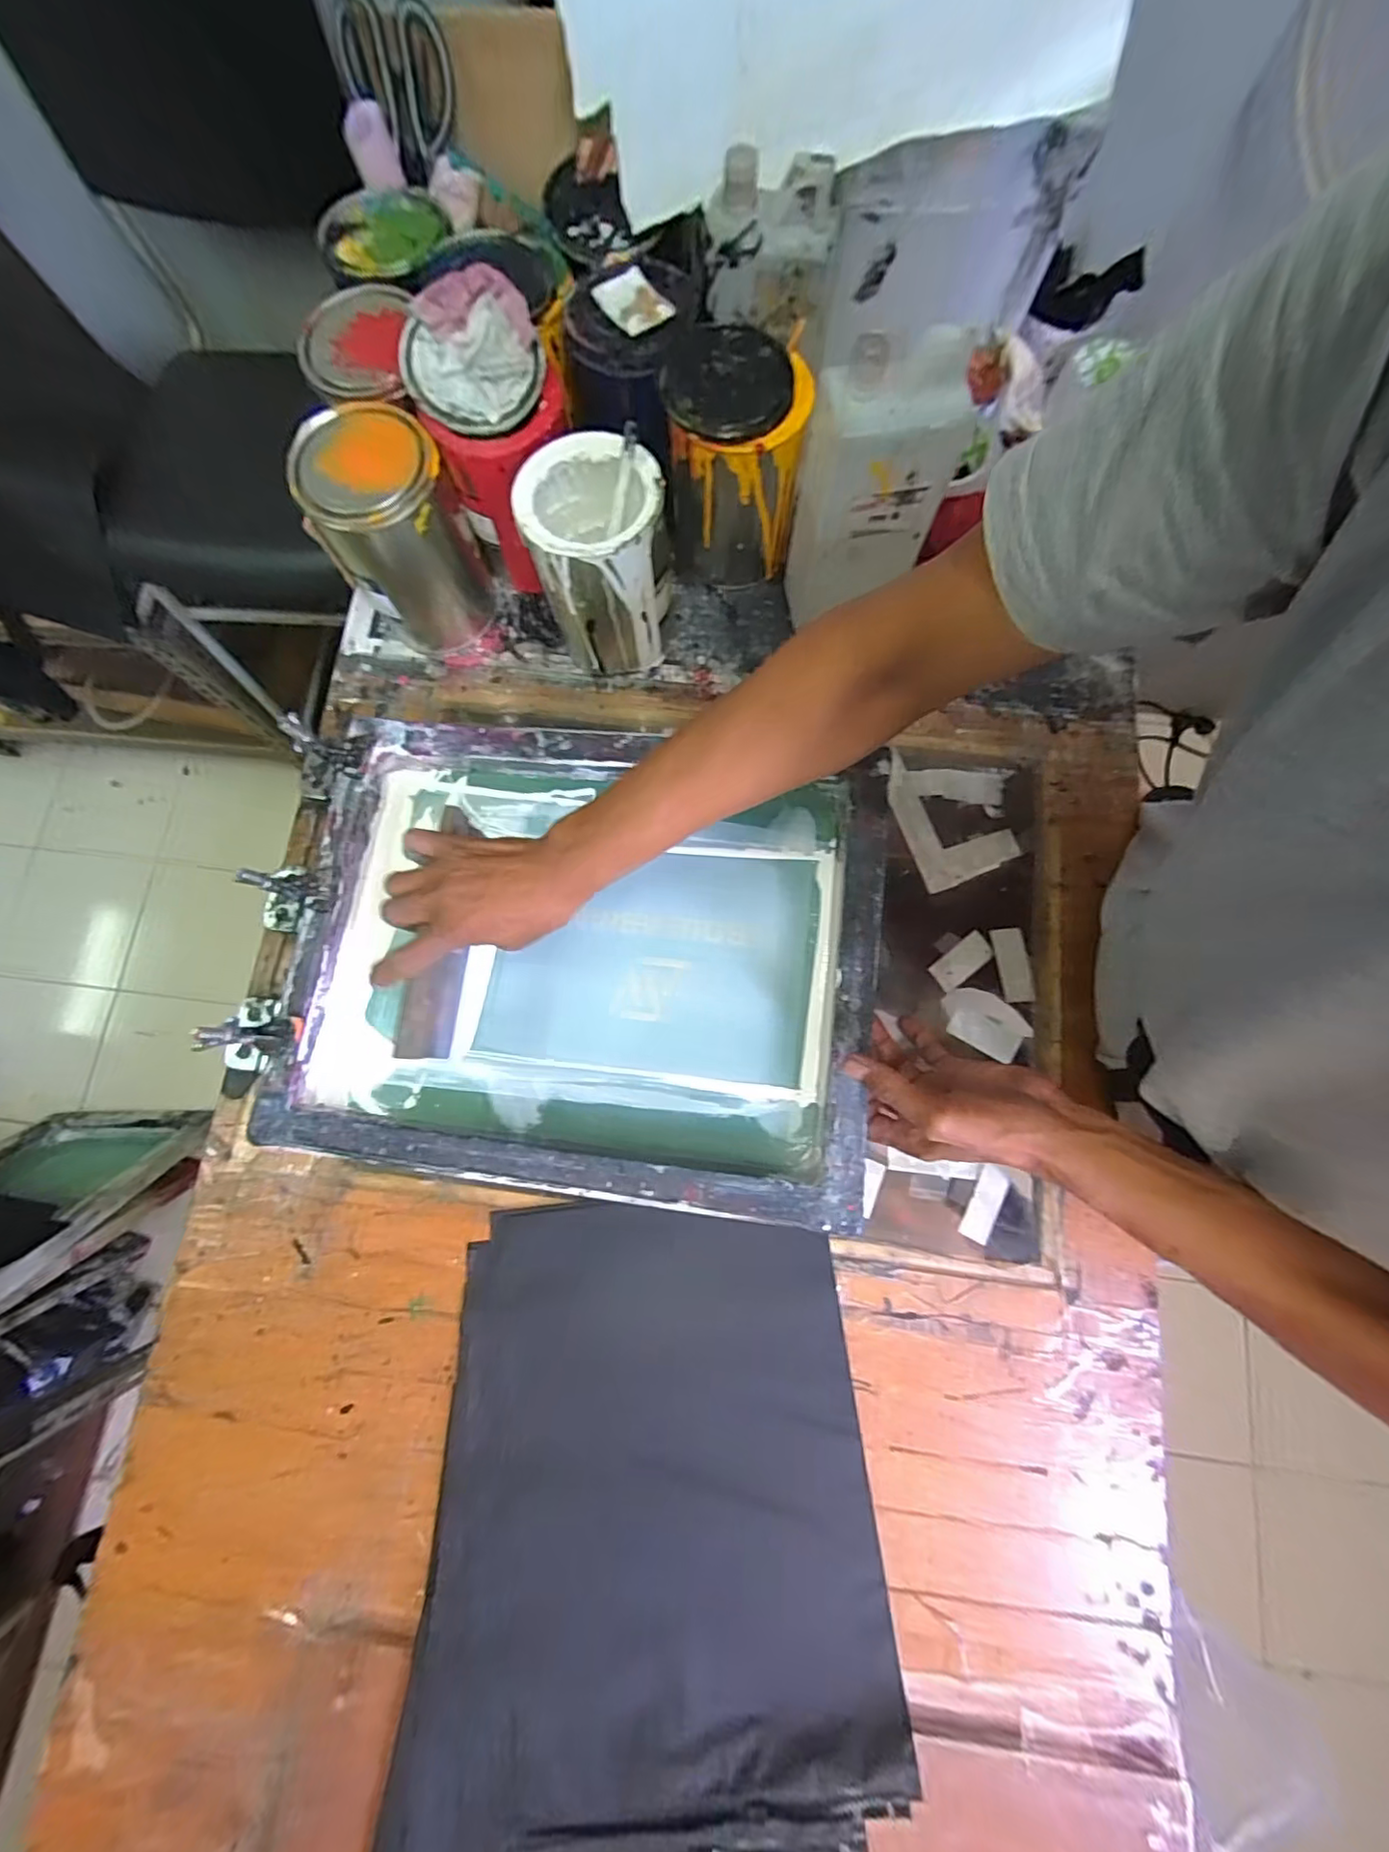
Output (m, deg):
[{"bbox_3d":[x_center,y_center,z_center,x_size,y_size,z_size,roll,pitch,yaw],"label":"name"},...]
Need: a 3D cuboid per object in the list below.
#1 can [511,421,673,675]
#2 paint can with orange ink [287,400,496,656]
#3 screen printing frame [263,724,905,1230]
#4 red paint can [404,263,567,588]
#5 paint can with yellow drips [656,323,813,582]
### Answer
[{"bbox_3d":[-0.076,-0.304,0.517,0.104,0.155,0.107,0,78,1],"label":"can"},{"bbox_3d":[-0.250,-0.335,0.528,0.103,0.158,0.101,0,78,1],"label":"paint can with orange ink"},{"bbox_3d":[-0.087,0.018,0.477,0.439,0.064,0.349,6,78,3],"label":"screen printing frame"},{"bbox_3d":[-0.159,-0.405,0.508,0.109,0.170,0.113,-15,78,-3],"label":"red paint can"},{"bbox_3d":[0.034,-0.401,0.535,0.111,0.153,0.102,0,78,1],"label":"paint can with yellow drips"}]

